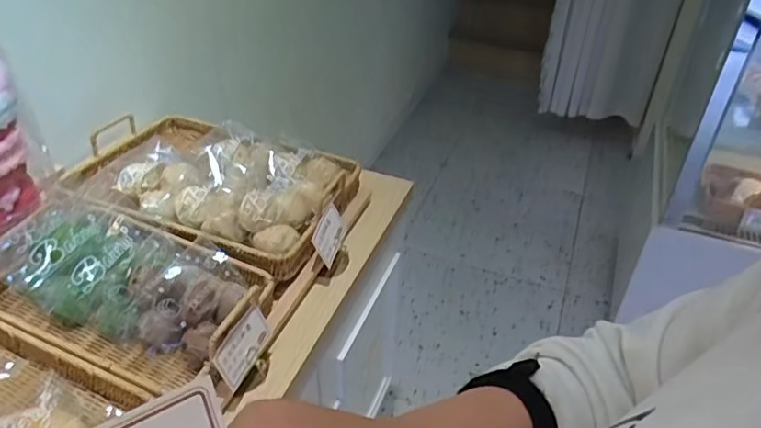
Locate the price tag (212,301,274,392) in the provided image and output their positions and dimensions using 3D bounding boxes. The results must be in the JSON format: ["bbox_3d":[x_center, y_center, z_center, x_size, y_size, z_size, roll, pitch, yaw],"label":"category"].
[{"bbox_3d":[-0.156,0.150,0.648,0.007,0.049,0.089,-9,35,34],"label":"price tag"}]

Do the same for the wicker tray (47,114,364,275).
[{"bbox_3d":[-0.259,-0.061,0.888,0.409,0.074,0.301,14,39,16],"label":"wicker tray"}]

